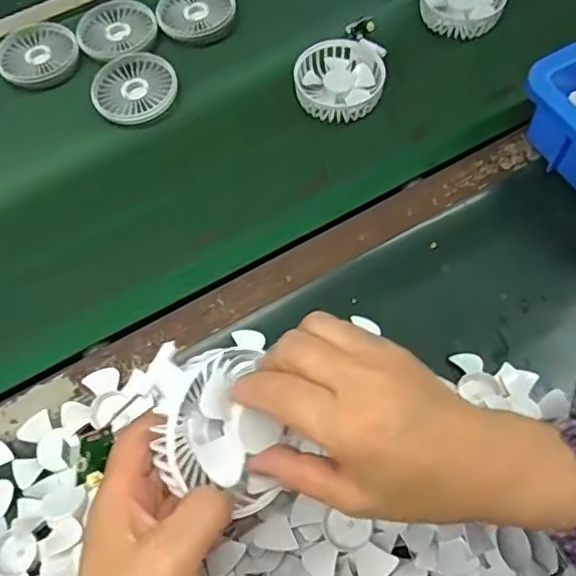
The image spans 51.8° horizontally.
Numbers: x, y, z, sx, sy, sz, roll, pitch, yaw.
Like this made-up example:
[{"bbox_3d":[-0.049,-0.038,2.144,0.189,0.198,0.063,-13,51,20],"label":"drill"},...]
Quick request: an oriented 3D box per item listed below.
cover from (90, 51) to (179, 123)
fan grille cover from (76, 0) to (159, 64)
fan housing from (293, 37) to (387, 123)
[{"bbox_3d":[-0.163,-0.214,0.627,0.087,0.008,0.090,-20,63,-7],"label":"cover"},{"bbox_3d":[-0.193,-0.294,0.668,0.086,0.009,0.086,-27,64,-11],"label":"fan grille cover"},{"bbox_3d":[0.053,-0.213,0.605,0.088,0.026,0.094,1,62,4],"label":"fan housing"}]

